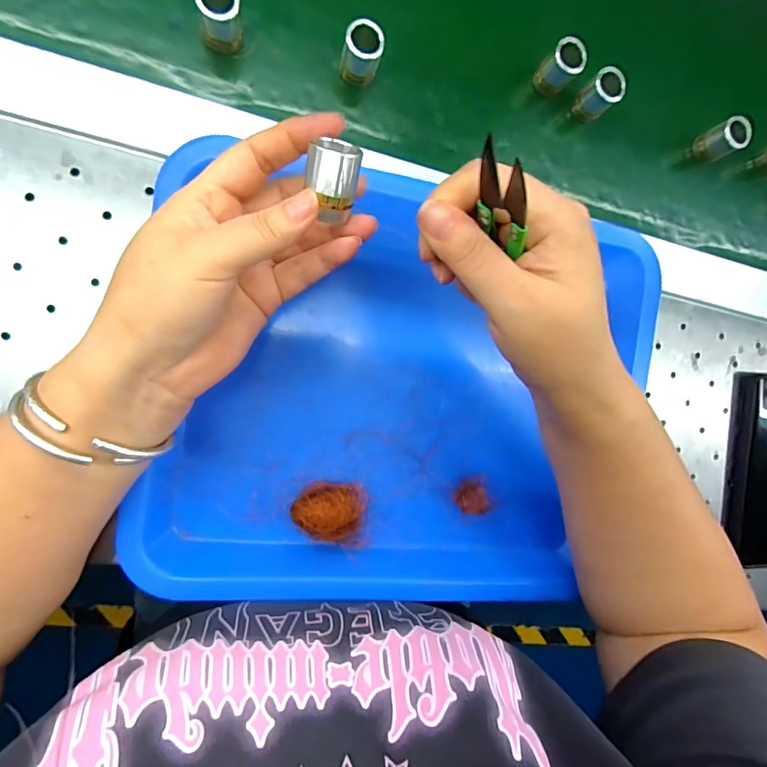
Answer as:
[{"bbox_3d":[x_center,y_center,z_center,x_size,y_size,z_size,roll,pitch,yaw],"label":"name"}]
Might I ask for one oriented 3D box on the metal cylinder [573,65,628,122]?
[{"bbox_3d":[0.155,-0.207,0.333,0.022,0.033,0.020,0,91,-9],"label":"metal cylinder"}]

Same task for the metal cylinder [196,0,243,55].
[{"bbox_3d":[-0.093,-0.212,0.266,0.020,0.033,0.022,19,88,-8],"label":"metal cylinder"}]

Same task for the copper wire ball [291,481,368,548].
[{"bbox_3d":[-0.034,0.082,0.292,0.045,0.017,0.038,7,90,-9],"label":"copper wire ball"}]

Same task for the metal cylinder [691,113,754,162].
[{"bbox_3d":[0.265,-0.190,0.361,0.020,0.030,0.024,-24,94,-7],"label":"metal cylinder"}]

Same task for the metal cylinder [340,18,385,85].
[{"bbox_3d":[-0.014,-0.205,0.290,0.023,0.037,0.018,2,91,-9],"label":"metal cylinder"}]

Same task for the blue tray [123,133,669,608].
[{"bbox_3d":[0.019,0.008,0.304,0.311,0.050,0.269,6,90,-9],"label":"blue tray"}]

